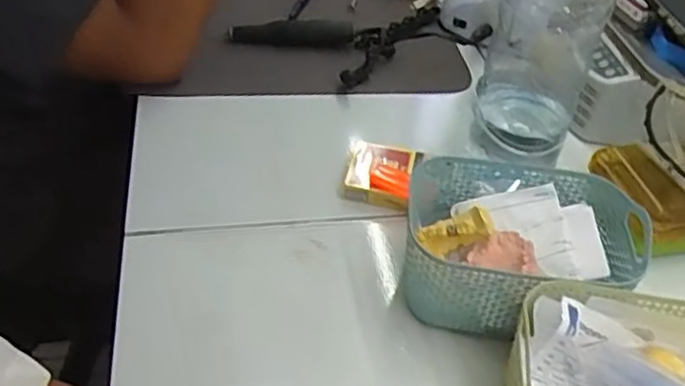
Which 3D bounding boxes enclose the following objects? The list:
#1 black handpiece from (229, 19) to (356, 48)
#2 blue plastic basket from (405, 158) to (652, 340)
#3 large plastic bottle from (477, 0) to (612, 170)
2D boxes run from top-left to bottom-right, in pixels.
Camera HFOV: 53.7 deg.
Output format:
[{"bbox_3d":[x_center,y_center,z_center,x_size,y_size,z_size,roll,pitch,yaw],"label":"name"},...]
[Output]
[{"bbox_3d":[-0.058,-0.188,0.794,0.142,0.035,0.020,-3,43,-9],"label":"black handpiece"},{"bbox_3d":[0.137,0.042,0.518,0.170,0.071,0.124,7,42,2],"label":"blue plastic basket"},{"bbox_3d":[0.173,-0.153,0.551,0.084,0.272,0.077,14,43,9],"label":"large plastic bottle"}]

